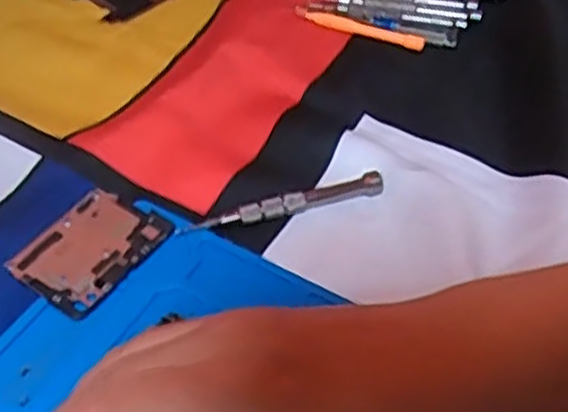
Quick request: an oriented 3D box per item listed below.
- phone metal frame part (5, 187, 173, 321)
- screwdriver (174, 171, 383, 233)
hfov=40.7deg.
[{"bbox_3d":[-0.089,0.018,0.351,0.050,0.004,0.063,28,52,20],"label":"phone metal frame part"},{"bbox_3d":[0.000,-0.001,0.371,0.101,0.007,0.010,-12,50,-14],"label":"screwdriver"}]

